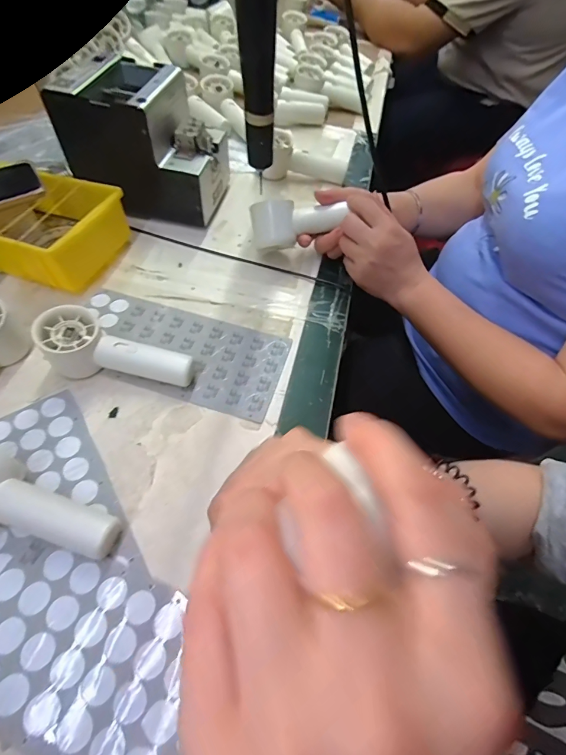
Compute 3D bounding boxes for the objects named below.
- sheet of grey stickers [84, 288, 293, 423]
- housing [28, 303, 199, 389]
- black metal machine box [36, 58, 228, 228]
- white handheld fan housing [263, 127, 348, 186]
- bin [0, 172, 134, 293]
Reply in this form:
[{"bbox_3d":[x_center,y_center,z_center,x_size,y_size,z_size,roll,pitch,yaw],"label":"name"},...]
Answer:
[{"bbox_3d":[-0.121,-0.031,0.418,0.241,0.007,0.107,17,60,6],"label":"sheet of grey stickers"},{"bbox_3d":[-0.164,-0.028,0.380,0.146,0.055,0.057,7,57,0],"label":"housing"},{"bbox_3d":[-0.176,-0.314,0.509,0.176,0.146,0.132,14,58,5],"label":"black metal machine box"},{"bbox_3d":[0.035,-0.339,0.590,0.133,0.047,0.060,17,58,7],"label":"white handheld fan housing"},{"bbox_3d":[-0.298,-0.186,0.464,0.165,0.068,0.138,22,59,10],"label":"bin"}]

